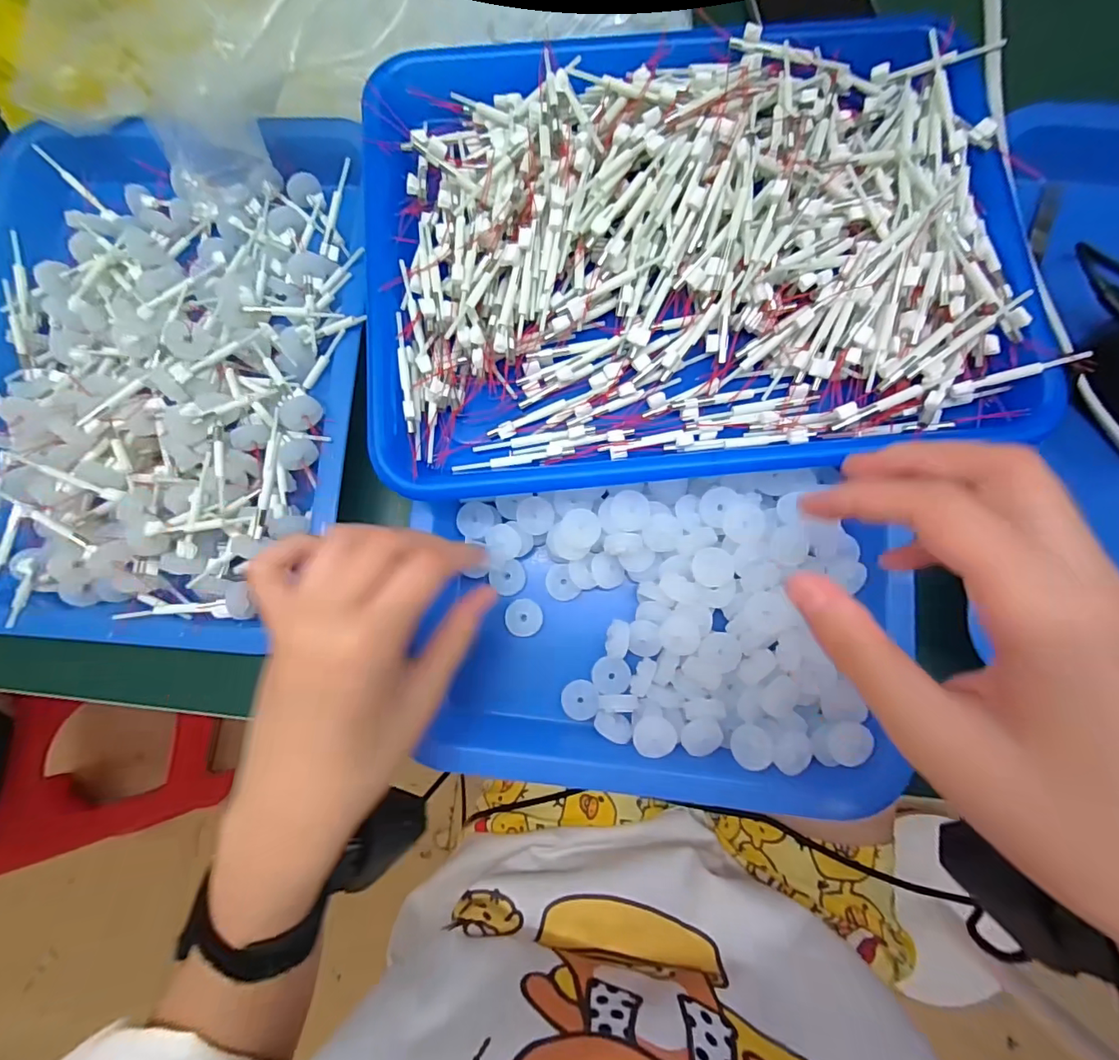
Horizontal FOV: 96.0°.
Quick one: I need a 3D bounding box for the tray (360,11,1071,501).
[{"bbox_3d":[0.064,-0.144,0.261,0.322,0.041,0.235,-4,81,3],"label":"tray"}]

